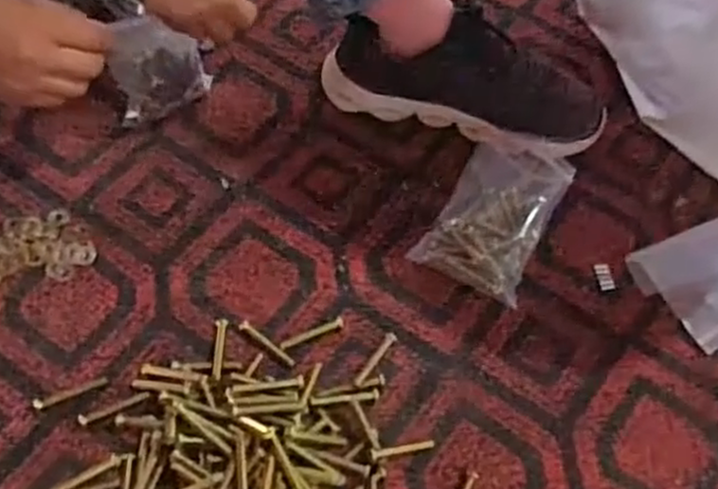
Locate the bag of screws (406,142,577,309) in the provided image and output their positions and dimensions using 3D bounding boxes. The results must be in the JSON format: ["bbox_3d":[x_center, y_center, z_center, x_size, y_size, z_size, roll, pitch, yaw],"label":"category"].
[{"bbox_3d":[0.117,-0.026,0.651,0.088,0.031,0.134,25,64,10],"label":"bag of screws"}]

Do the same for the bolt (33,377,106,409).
[{"bbox_3d":[-0.219,0.112,0.577,0.054,0.004,0.009,-19,65,-13],"label":"bolt"}]

